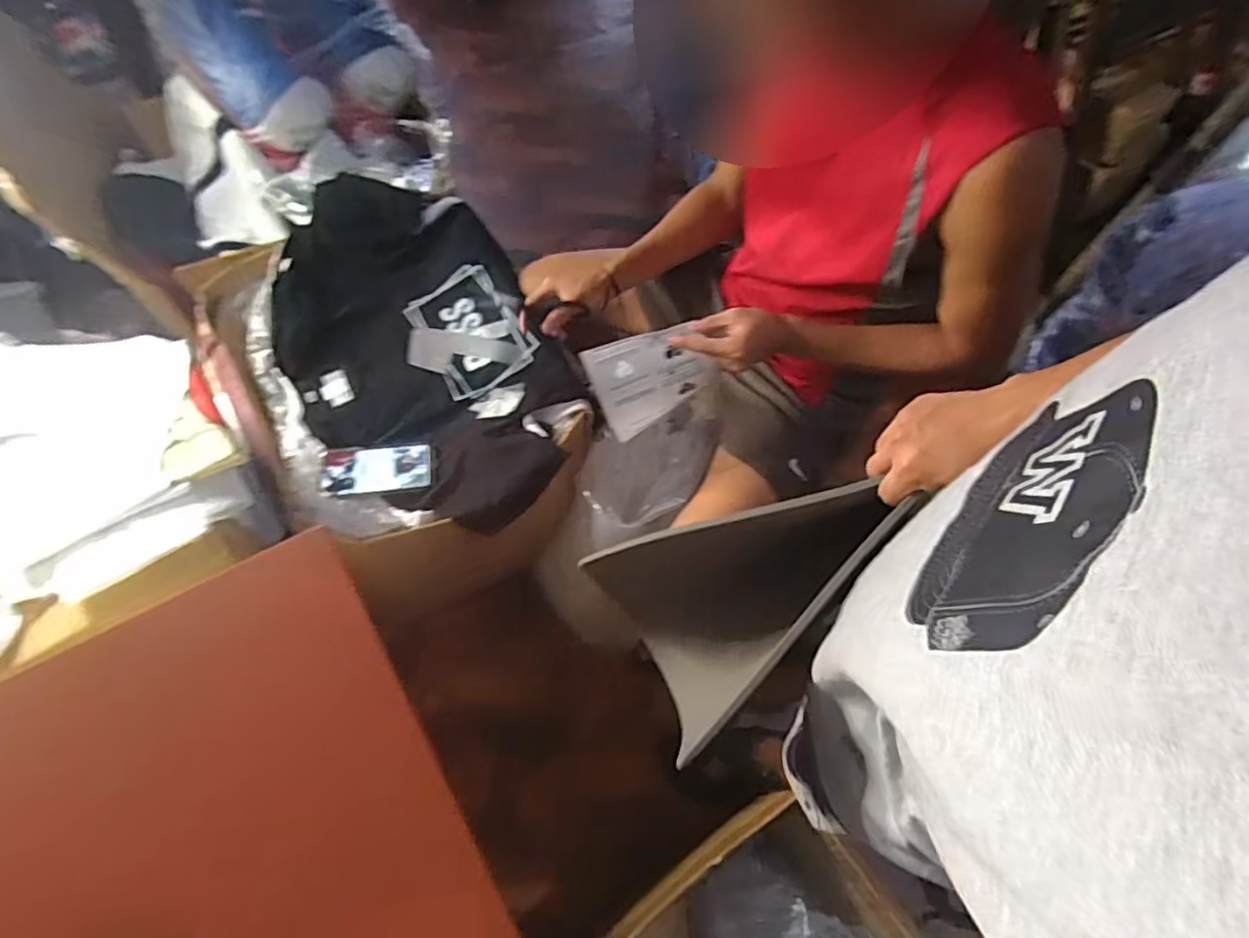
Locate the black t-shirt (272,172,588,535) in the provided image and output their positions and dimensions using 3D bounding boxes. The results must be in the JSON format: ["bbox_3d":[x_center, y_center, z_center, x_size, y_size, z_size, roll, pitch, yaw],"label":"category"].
[{"bbox_3d":[-0.352,-0.218,1.054,0.424,0.101,0.735,-22,65,-14],"label":"black t-shirt"}]

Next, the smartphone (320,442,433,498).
[{"bbox_3d":[-0.386,-0.002,0.972,0.163,0.014,0.082,-6,63,-6],"label":"smartphone"}]

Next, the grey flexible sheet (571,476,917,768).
[{"bbox_3d":[0.115,0.120,0.619,0.194,0.332,0.188,-9,60,-33],"label":"grey flexible sheet"}]

